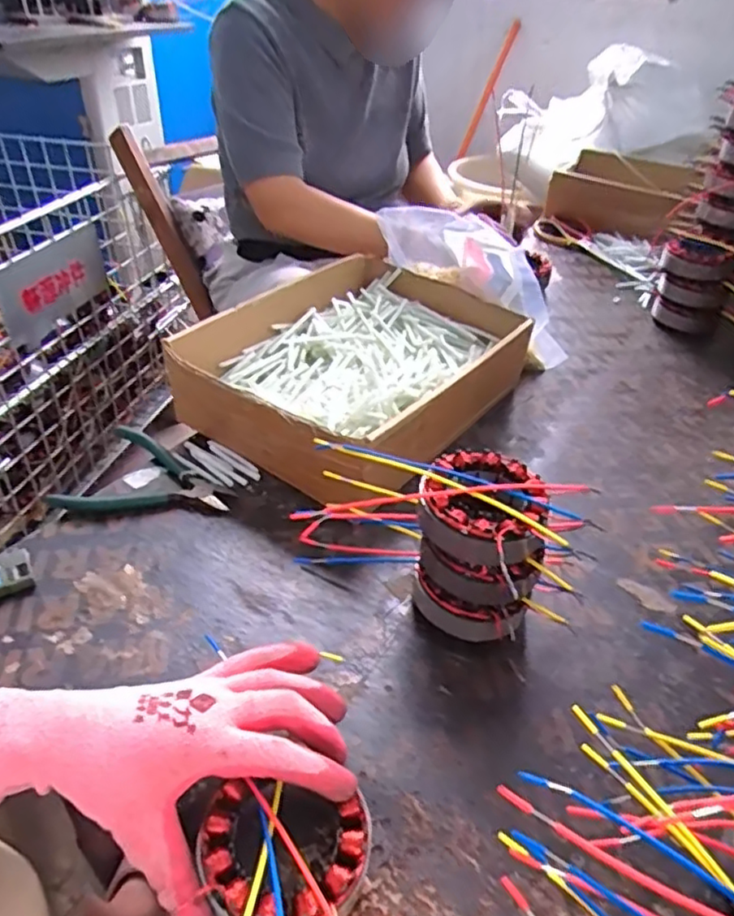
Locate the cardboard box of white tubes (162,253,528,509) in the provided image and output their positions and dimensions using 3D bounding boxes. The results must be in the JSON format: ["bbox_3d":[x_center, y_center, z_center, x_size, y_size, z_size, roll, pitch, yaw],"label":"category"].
[{"bbox_3d":[-0.005,-0.094,0.670,0.243,0.095,0.324,25,43,25],"label":"cardboard box of white tubes"}]

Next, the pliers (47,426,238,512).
[{"bbox_3d":[-0.198,0.007,0.593,0.148,0.012,0.116,2,38,-2],"label":"pliers"}]

